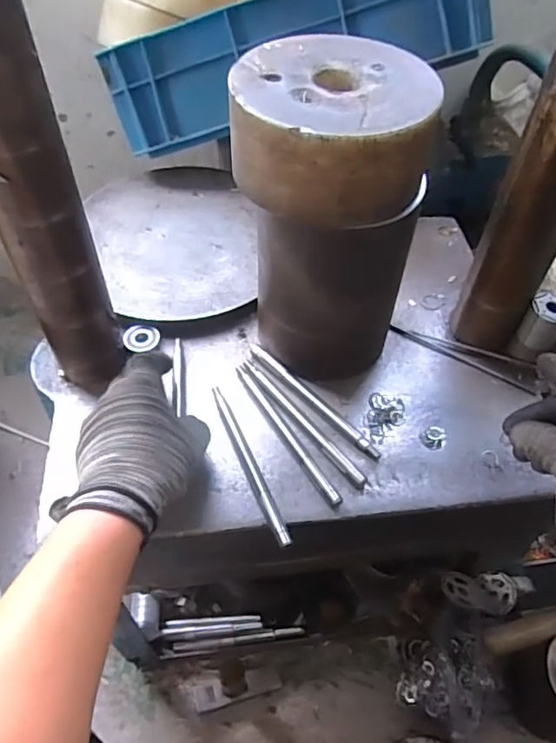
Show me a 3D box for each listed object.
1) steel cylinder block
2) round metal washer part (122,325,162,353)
[{"bbox_3d":[0.042,-0.121,0.487,0.145,0.251,0.137,2,52,0],"label":"steel cylinder block"},{"bbox_3d":[-0.135,-0.033,0.562,0.035,0.008,0.029,-7,53,-7],"label":"round metal washer part"}]

